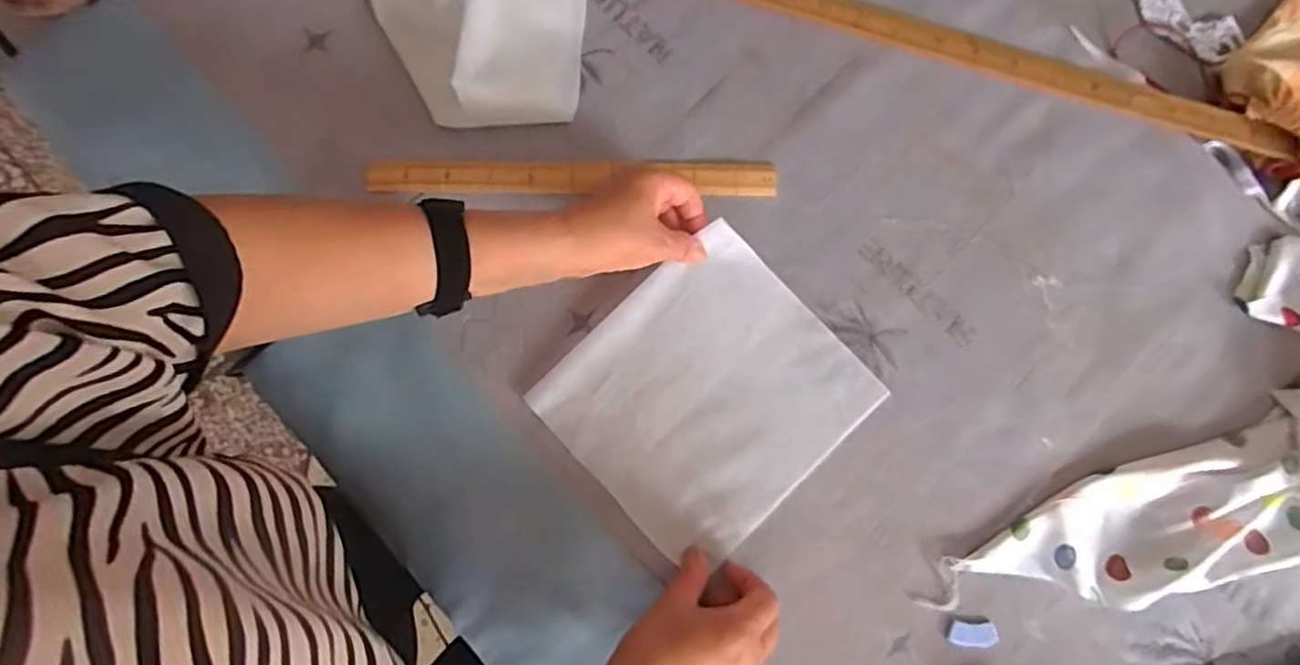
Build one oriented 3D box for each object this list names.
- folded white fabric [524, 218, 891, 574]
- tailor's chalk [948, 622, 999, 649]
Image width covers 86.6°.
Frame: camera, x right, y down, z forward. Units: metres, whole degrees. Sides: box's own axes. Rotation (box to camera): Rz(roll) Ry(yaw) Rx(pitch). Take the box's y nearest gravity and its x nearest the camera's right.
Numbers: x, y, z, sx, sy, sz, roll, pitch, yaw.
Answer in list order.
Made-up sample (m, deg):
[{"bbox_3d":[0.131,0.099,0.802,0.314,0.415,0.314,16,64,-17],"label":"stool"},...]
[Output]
[{"bbox_3d":[0.044,0.049,0.527,0.207,0.022,0.189,-43,82,-7],"label":"folded white fabric"},{"bbox_3d":[0.238,0.223,0.507,0.036,0.005,0.018,1,79,0],"label":"tailor's chalk"}]

